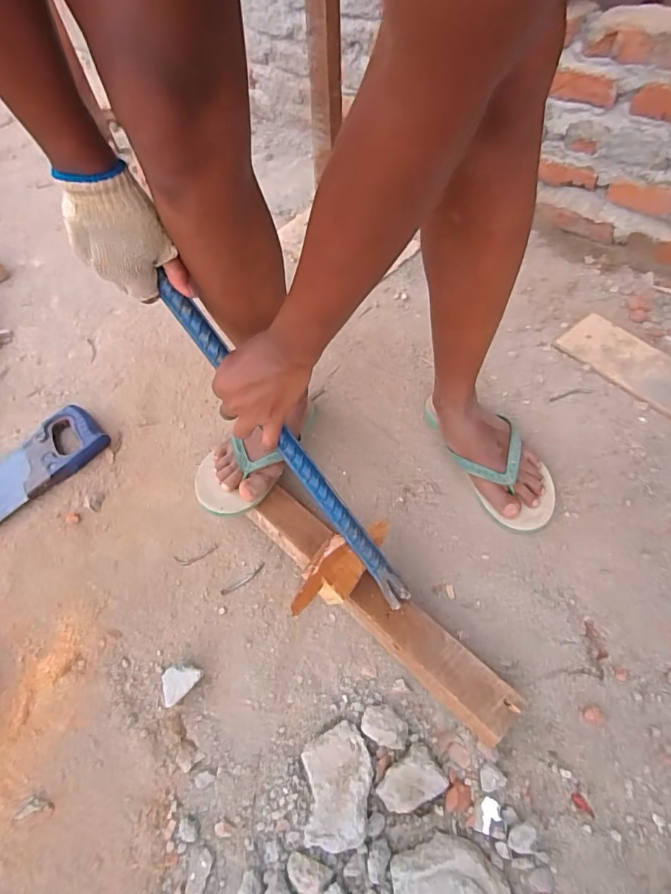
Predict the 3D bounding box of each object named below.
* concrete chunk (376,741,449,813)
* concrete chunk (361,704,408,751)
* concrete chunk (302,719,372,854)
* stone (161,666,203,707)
[{"bbox_3d":[0.078,0.350,0.494,0.066,0.022,0.046,-32,57,-17],"label":"concrete chunk"},{"bbox_3d":[0.056,0.314,0.532,0.052,0.024,0.037,26,60,22],"label":"concrete chunk"},{"bbox_3d":[0.002,0.352,0.497,0.070,0.026,0.105,-7,53,0],"label":"concrete chunk"},{"bbox_3d":[-0.185,0.290,0.578,0.043,0.028,0.039,-12,53,-4],"label":"stone"}]

